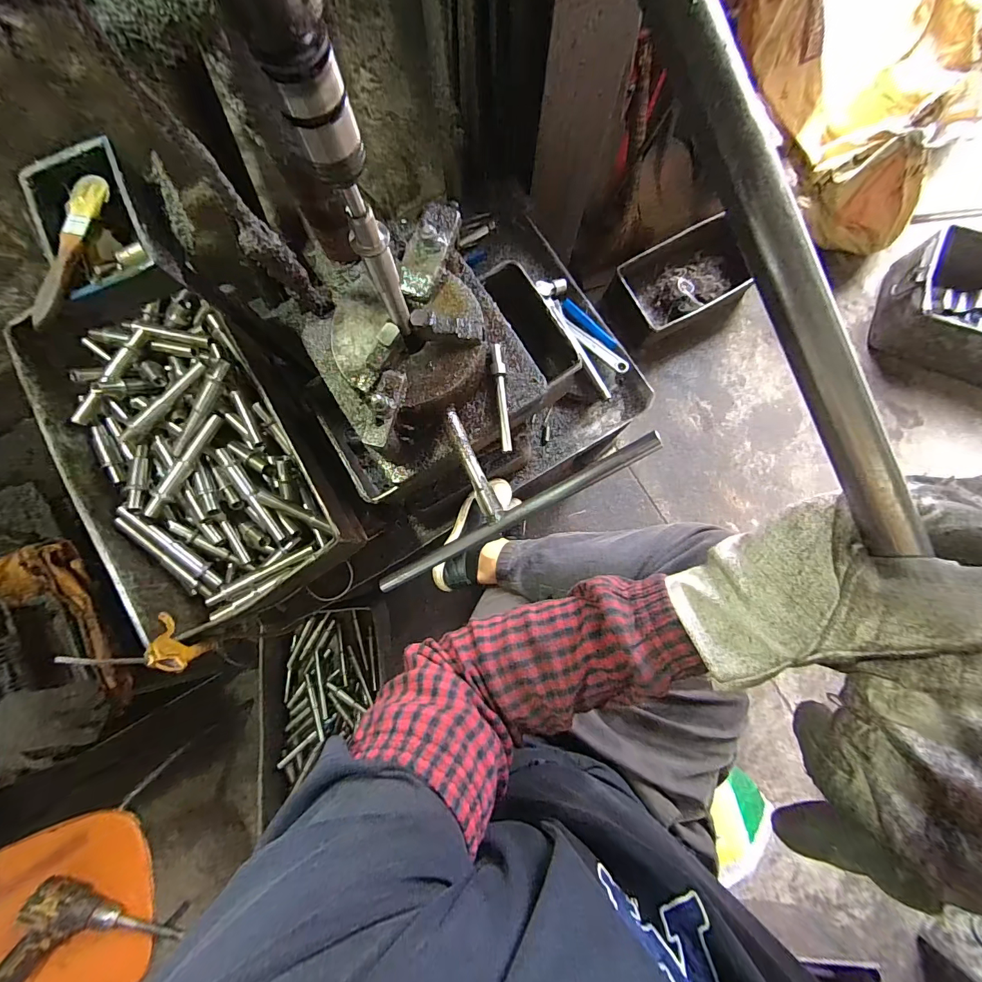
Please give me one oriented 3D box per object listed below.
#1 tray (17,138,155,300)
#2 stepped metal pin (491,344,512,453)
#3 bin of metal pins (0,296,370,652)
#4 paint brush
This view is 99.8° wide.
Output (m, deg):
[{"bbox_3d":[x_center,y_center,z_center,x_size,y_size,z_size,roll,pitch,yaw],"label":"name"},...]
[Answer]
[{"bbox_3d":[-0.396,-0.268,0.423,0.093,0.058,0.143,-23,84,-4],"label":"tray"},{"bbox_3d":[0.015,-0.130,0.578,0.018,0.012,0.153,-7,83,-2],"label":"stepped metal pin"},{"bbox_3d":[-0.502,-0.085,0.677,0.304,0.126,0.593,-33,84,-5],"label":"bin of metal pins"},{"bbox_3d":[-0.400,-0.230,0.395,0.022,0.022,0.160,7,83,0],"label":"paint brush"}]

